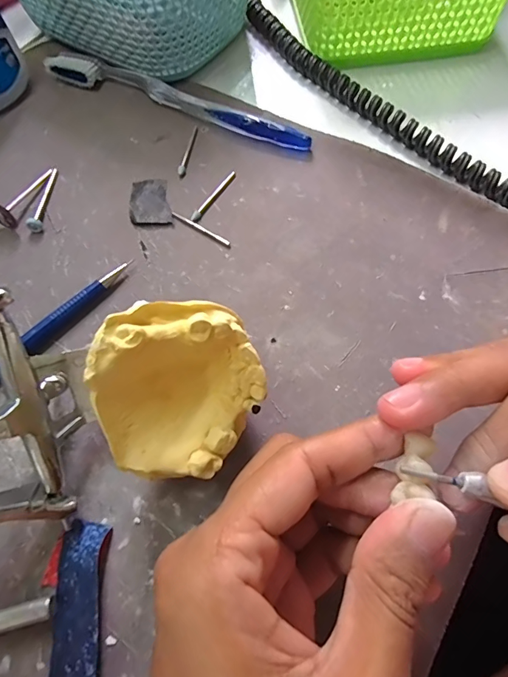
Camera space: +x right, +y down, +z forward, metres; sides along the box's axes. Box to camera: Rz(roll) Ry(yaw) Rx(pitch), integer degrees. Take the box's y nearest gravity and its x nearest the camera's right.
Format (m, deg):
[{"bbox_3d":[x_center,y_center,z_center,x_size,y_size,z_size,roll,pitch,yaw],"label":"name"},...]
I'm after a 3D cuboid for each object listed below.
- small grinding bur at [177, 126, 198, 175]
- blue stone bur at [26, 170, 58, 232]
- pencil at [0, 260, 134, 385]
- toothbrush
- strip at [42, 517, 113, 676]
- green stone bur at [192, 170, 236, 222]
[{"bbox_3d":[-0.040,-0.117,0.249,0.005,0.004,0.042,10,67,6],"label":"small grinding bur"},{"bbox_3d":[-0.122,-0.082,0.235,0.006,0.008,0.048,-1,66,1],"label":"blue stone bur"},{"bbox_3d":[-0.110,0.006,0.193,0.009,0.012,0.128,40,73,17],"label":"pencil"},{"bbox_3d":[-0.050,-0.155,0.263,0.187,0.011,0.019,23,69,11],"label":"toothbrush"},{"bbox_3d":[-0.065,0.106,0.147,0.024,0.005,0.074,-16,62,14],"label":"strip"},{"bbox_3d":[-0.023,-0.082,0.234,0.006,0.004,0.041,29,70,14],"label":"green stone bur"}]

